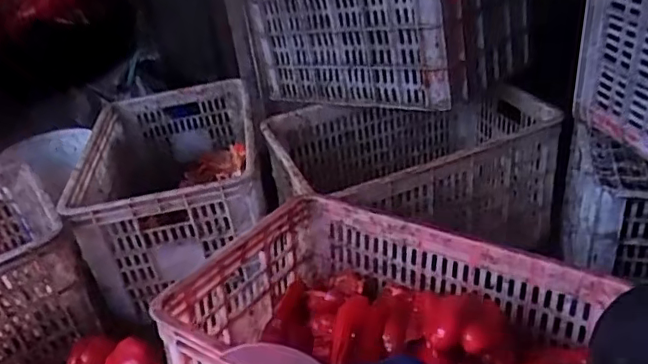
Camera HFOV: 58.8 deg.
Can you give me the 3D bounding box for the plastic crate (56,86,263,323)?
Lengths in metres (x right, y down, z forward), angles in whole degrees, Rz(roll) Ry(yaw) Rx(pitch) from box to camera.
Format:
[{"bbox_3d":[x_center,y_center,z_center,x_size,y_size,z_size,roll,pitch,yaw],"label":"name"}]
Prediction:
[{"bbox_3d":[-0.328,-0.020,1.314,0.361,0.246,0.558,-9,31,-3],"label":"plastic crate"}]

